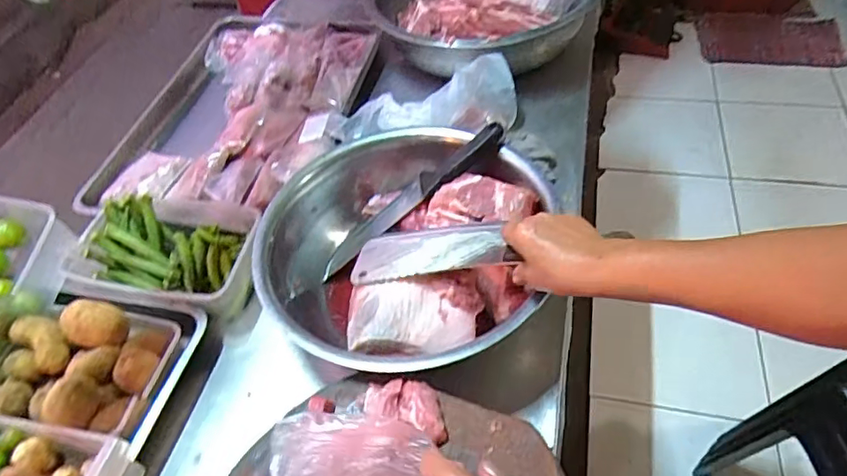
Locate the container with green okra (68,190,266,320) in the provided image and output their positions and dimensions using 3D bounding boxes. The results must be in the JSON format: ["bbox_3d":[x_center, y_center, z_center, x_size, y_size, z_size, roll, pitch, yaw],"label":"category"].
[{"bbox_3d":[-0.360,0.021,0.795,0.249,0.077,0.163,6,50,11],"label":"container with green okra"}]

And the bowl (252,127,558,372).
[{"bbox_3d":[-0.027,0.022,0.725,0.339,0.130,0.366,-3,49,4],"label":"bowl"}]

